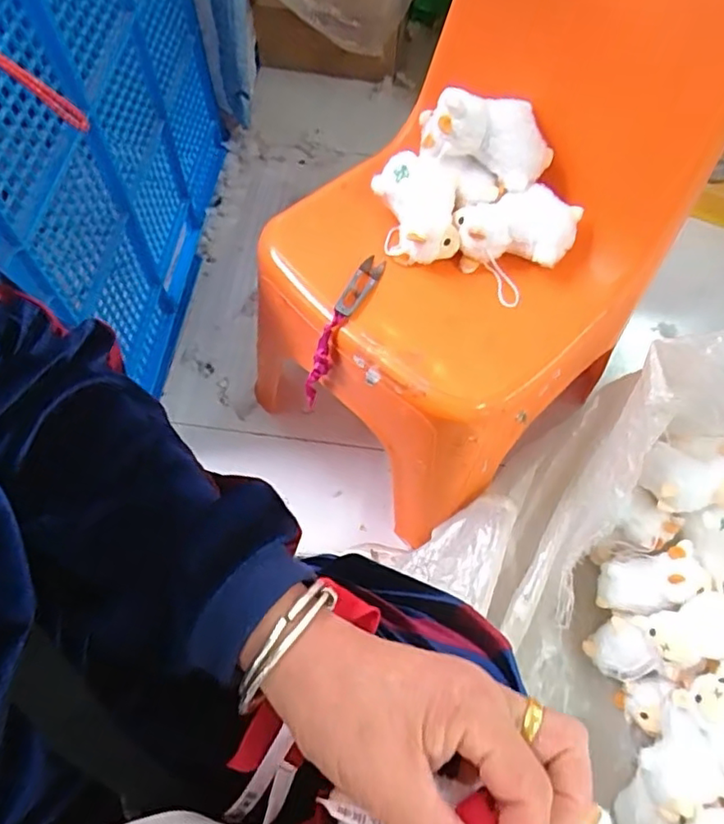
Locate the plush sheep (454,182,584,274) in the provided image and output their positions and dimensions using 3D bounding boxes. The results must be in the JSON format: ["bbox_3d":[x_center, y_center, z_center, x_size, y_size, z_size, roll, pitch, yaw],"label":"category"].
[{"bbox_3d":[0.161,-0.193,0.635,0.124,0.059,0.063,4,64,0],"label":"plush sheep"}]

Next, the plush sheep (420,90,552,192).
[{"bbox_3d":[0.125,-0.288,0.623,0.147,0.062,0.057,23,65,9],"label":"plush sheep"}]

